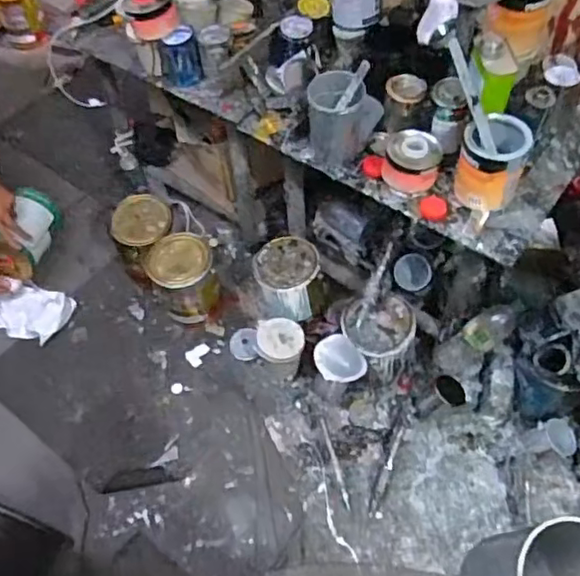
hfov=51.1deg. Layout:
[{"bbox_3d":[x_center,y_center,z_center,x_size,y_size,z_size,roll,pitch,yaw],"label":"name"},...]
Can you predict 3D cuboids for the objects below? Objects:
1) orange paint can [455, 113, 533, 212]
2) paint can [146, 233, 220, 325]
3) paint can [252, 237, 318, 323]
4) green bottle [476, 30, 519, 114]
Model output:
[{"bbox_3d":[0.350,-0.218,1.057,0.108,0.132,0.121,17,58,13],"label":"orange paint can"},{"bbox_3d":[-0.272,-0.018,1.583,0.154,0.199,0.156,-1,56,1],"label":"paint can"},{"bbox_3d":[-0.008,-0.011,1.557,0.152,0.192,0.166,-1,56,1],"label":"paint can"},{"bbox_3d":[0.356,-0.377,1.059,0.067,0.048,0.141,0,74,2],"label":"green bottle"}]

